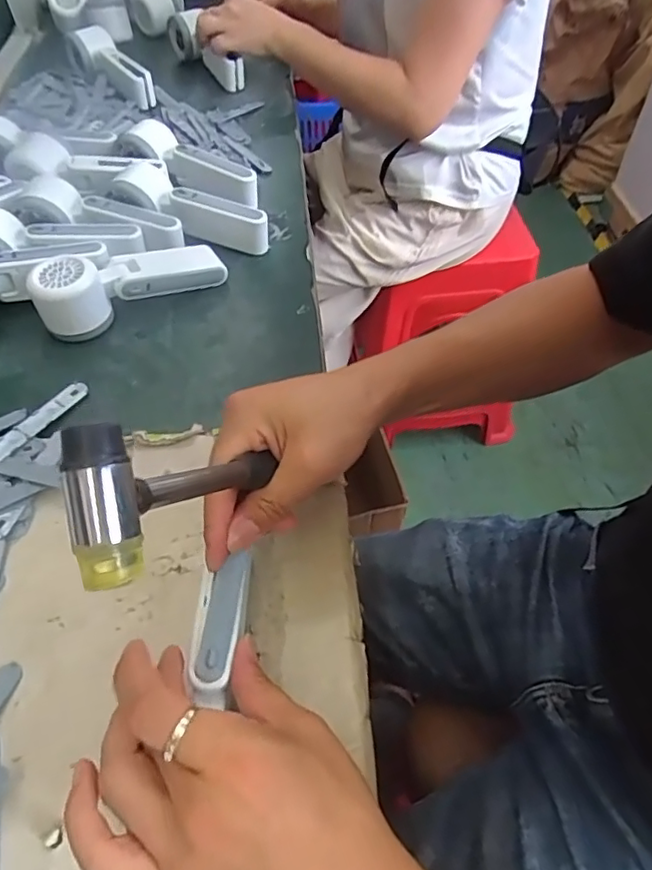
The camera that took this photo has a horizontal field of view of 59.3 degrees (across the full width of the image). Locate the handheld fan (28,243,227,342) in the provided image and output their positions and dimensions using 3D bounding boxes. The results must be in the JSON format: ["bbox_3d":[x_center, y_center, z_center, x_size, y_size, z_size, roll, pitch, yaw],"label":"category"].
[{"bbox_3d":[-0.175,-0.141,0.520,0.168,0.053,0.053,-26,56,-18],"label":"handheld fan"}]

